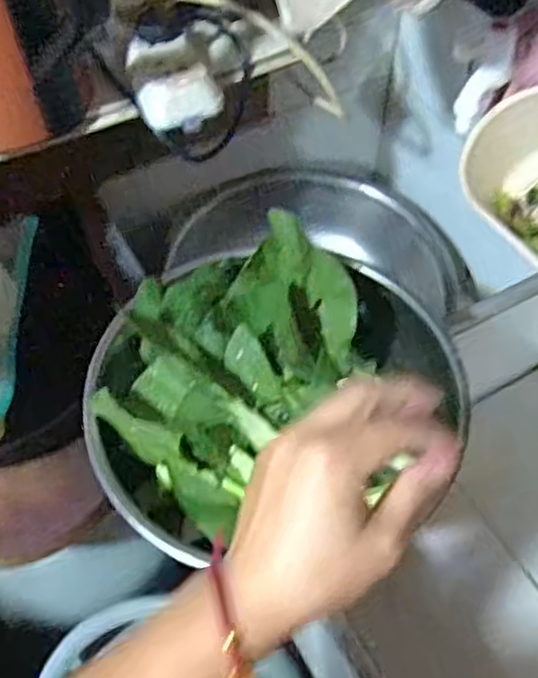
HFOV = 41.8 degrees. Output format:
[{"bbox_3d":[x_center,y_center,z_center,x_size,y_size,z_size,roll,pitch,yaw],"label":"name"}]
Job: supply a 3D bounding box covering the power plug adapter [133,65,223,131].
[{"bbox_3d":[-0.071,-0.194,0.569,0.066,0.031,0.043,-12,55,-7],"label":"power plug adapter"}]

